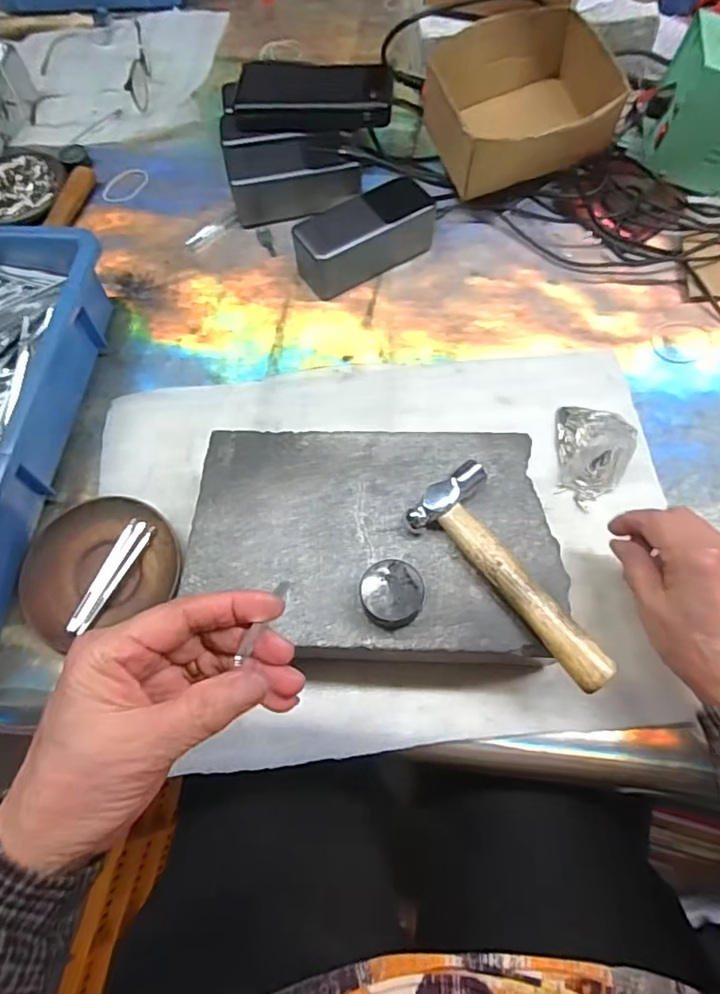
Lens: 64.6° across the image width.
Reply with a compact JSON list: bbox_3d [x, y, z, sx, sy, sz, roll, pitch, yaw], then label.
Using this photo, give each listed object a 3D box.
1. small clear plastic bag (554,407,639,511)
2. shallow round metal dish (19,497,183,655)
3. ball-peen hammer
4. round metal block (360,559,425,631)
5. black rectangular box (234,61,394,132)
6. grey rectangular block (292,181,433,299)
[{"bbox_3d":[0.180,-0.032,0.449,0.057,0.017,0.078,19,68,9],"label":"small clear plastic bag"},{"bbox_3d":[-0.193,0.045,0.425,0.108,0.018,0.103,0,67,1],"label":"shallow round metal dish"},{"bbox_3d":[0.099,0.045,0.352,0.056,0.020,0.146,-41,70,-15],"label":"ball-peen hammer"},{"bbox_3d":[0.019,0.060,0.346,0.036,0.022,0.039,-1,66,2],"label":"round metal block"},{"bbox_3d":[-0.046,-0.401,0.567,0.153,0.018,0.084,2,66,4],"label":"black rectangular box"},{"bbox_3d":[0.005,-0.240,0.530,0.127,0.052,0.050,-30,69,-11],"label":"grey rectangular block"}]

